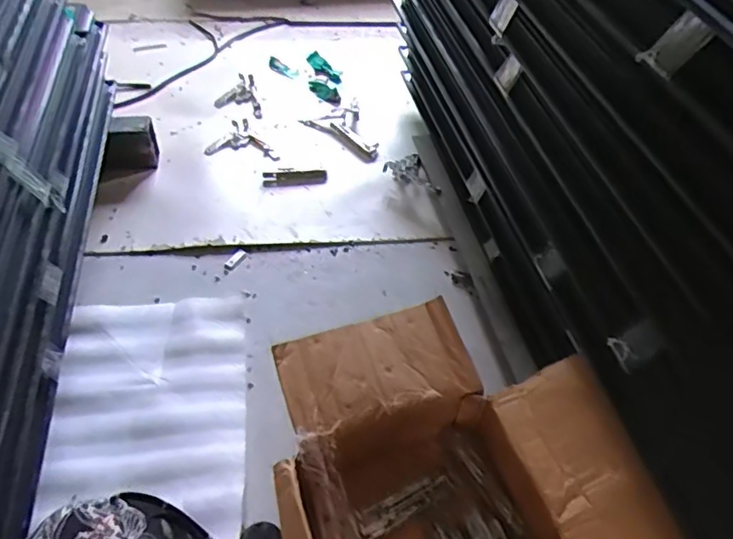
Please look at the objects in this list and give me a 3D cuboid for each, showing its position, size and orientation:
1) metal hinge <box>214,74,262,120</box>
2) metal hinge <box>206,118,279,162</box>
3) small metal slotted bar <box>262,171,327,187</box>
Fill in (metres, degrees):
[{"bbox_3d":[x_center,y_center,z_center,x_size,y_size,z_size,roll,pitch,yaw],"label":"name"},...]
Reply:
[{"bbox_3d":[-0.332,-0.444,1.448,0.108,0.025,0.158,-6,51,-11],"label":"metal hinge"},{"bbox_3d":[-0.285,-0.309,1.339,0.159,0.012,0.129,6,50,-1],"label":"metal hinge"},{"bbox_3d":[-0.160,-0.205,1.276,0.142,0.021,0.036,-5,51,-11],"label":"small metal slotted bar"}]

